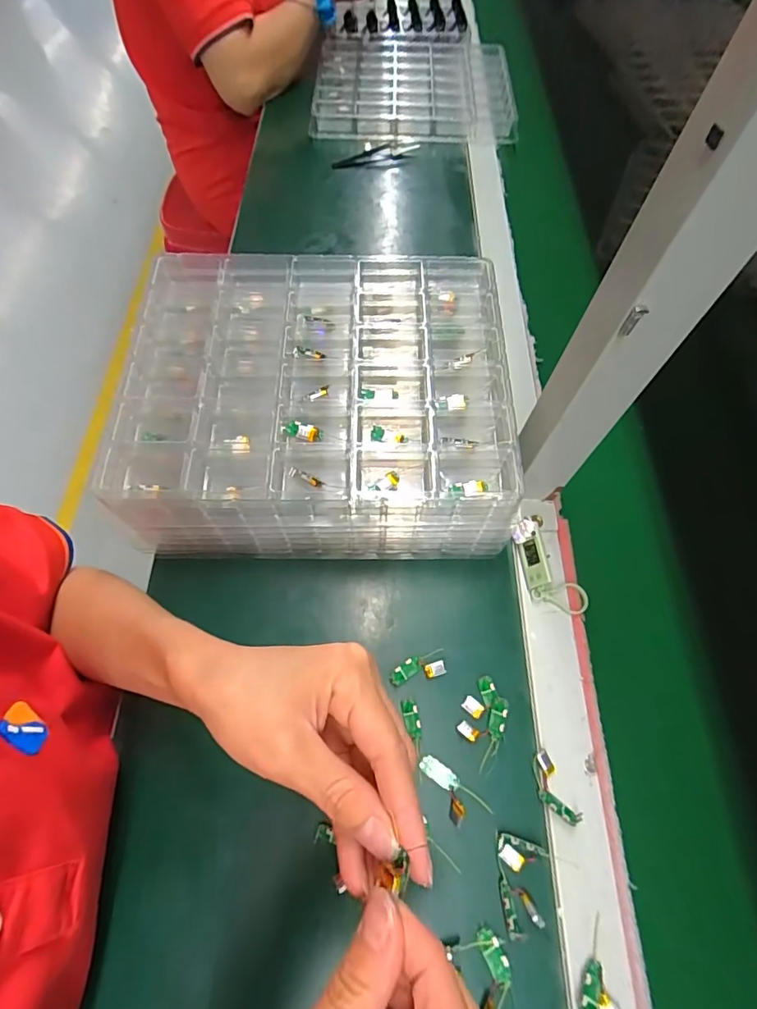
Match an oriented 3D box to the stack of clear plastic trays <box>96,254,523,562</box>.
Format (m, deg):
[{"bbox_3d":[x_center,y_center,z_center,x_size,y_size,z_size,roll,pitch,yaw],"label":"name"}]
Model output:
[{"bbox_3d":[-0.049,-0.085,0.416,0.299,0.098,0.250,-1,63,-2],"label":"stack of clear plastic trays"}]

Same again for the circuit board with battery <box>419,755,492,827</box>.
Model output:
[{"bbox_3d":[0.048,0.194,0.323,0.052,0.009,0.022,41,69,17],"label":"circuit board with battery"}]

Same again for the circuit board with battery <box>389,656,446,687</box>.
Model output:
[{"bbox_3d":[0.029,0.123,0.360,0.041,0.004,0.018,-11,64,-7],"label":"circuit board with battery"}]

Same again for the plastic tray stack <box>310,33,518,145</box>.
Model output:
[{"bbox_3d":[0.054,-0.620,0.717,0.286,0.032,0.257,4,63,0],"label":"plastic tray stack"}]

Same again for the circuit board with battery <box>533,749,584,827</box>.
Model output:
[{"bbox_3d":[0.119,0.195,0.327,0.020,0.004,0.046,-22,66,-12],"label":"circuit board with battery"}]

